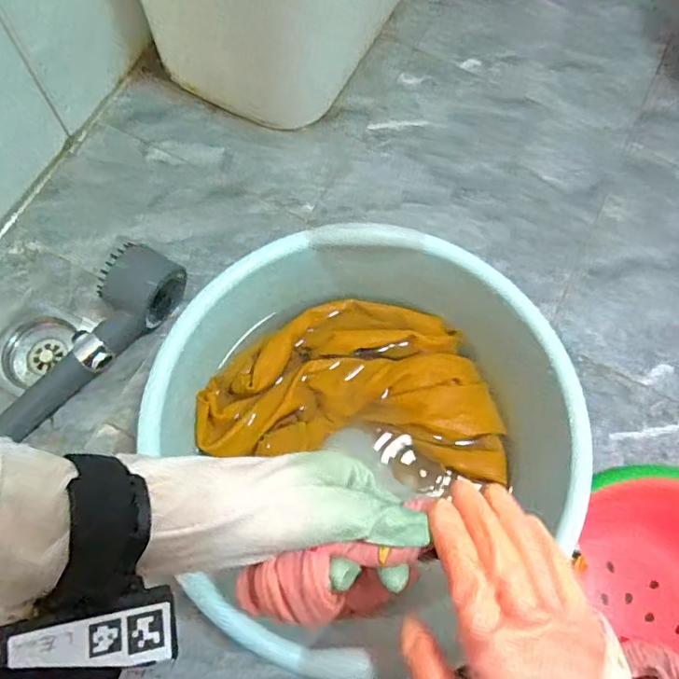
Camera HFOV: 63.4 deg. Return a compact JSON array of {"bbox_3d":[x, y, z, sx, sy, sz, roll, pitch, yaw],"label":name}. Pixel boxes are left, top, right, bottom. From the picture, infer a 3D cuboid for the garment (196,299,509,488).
[{"bbox_3d":[0.019,0.038,0.513,0.273,0.051,0.151,7,71,-2],"label":"garment"}]

